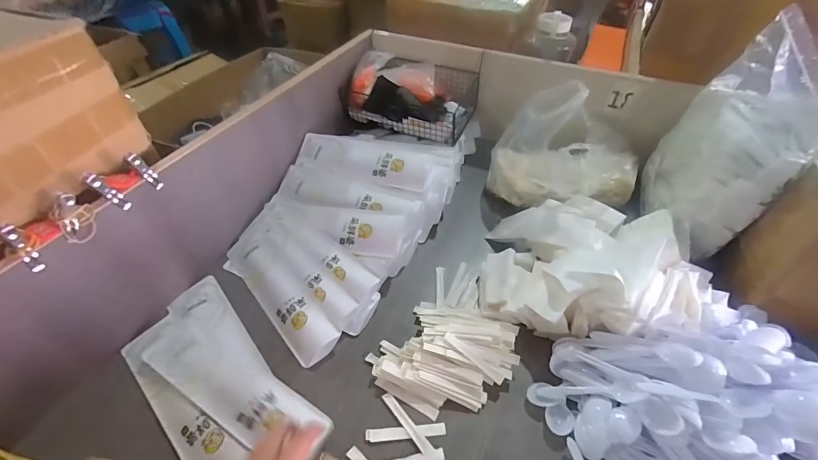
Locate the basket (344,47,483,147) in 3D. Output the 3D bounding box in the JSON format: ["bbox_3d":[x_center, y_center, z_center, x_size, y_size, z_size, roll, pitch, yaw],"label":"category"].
[{"bbox_3d":[0.002,-0.300,0.852,0.267,0.110,0.151,18,49,17],"label":"basket"}]

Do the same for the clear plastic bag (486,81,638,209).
[{"bbox_3d":[0.292,-0.141,0.679,0.260,0.220,0.120,1,46,2],"label":"clear plastic bag"}]

